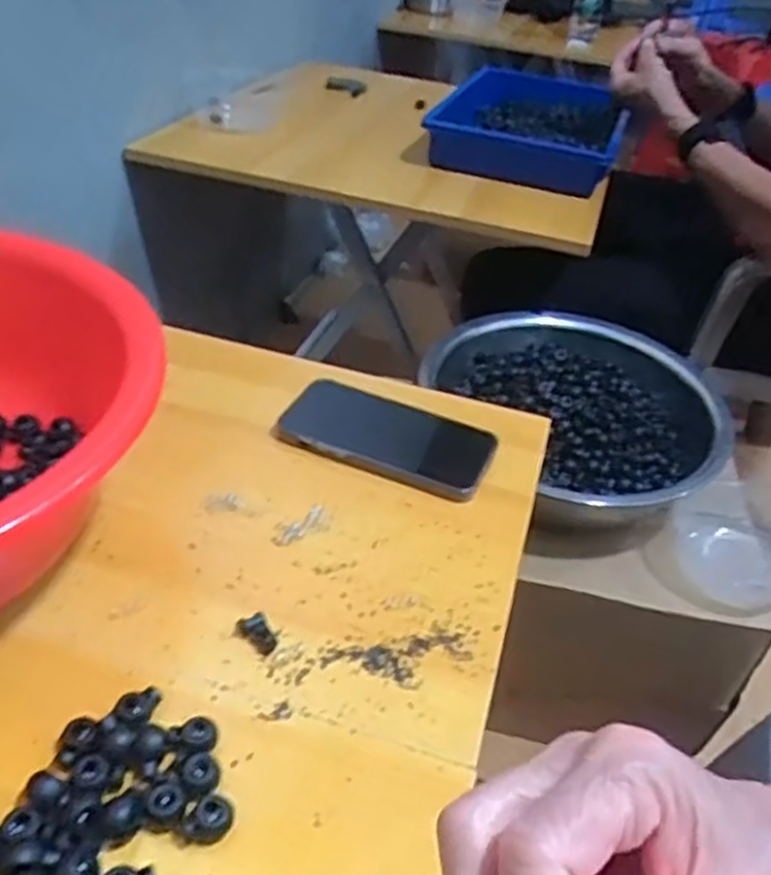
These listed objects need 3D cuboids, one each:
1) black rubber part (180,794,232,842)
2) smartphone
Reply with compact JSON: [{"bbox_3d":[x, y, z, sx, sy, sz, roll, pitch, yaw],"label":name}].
[{"bbox_3d":[-0.075,0.164,0.330,0.016,0.011,0.018,25,41,22],"label":"black rubber part"},{"bbox_3d":[0.001,-0.002,0.551,0.148,0.014,0.075,20,40,16],"label":"smartphone"}]

